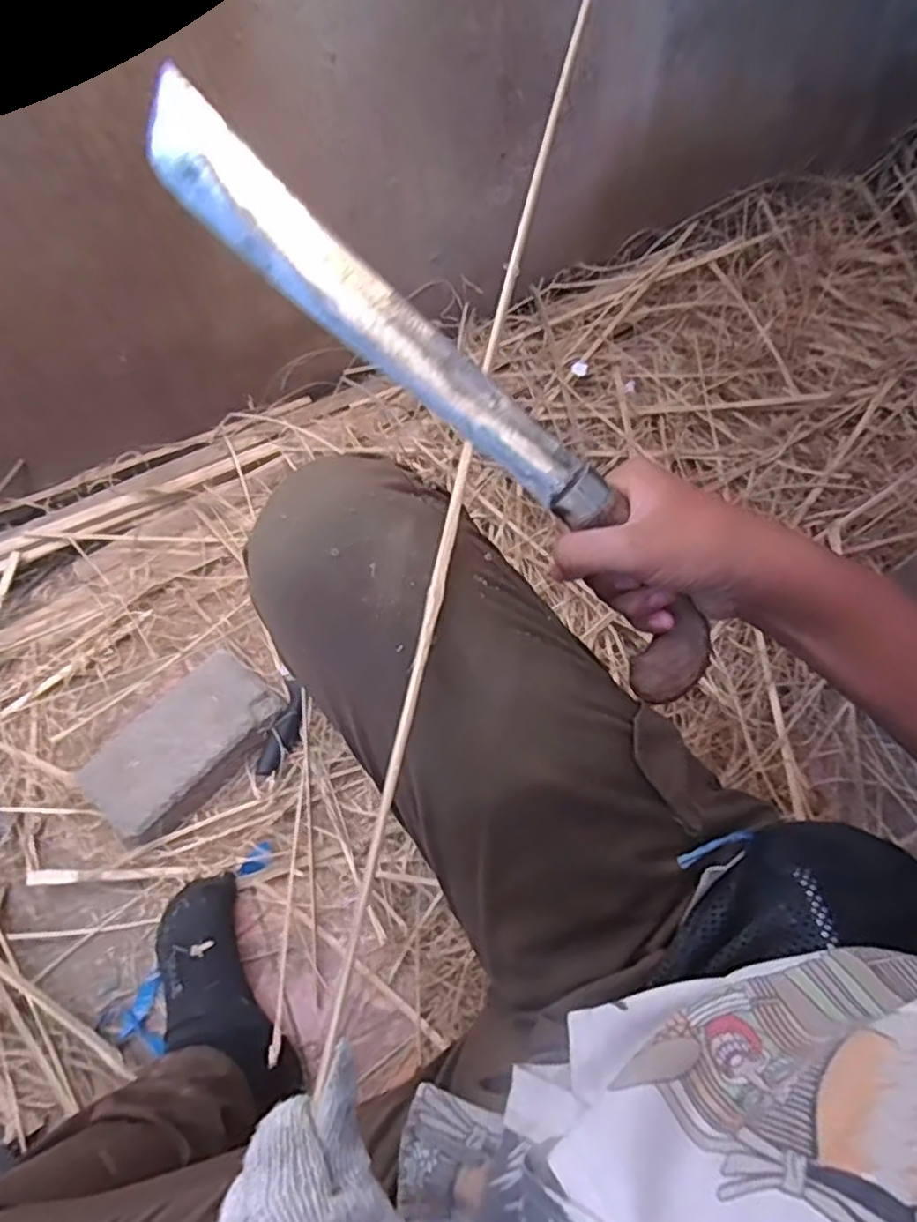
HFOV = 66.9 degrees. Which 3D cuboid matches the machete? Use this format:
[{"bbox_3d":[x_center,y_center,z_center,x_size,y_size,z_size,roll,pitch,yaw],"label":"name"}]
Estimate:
[{"bbox_3d":[0.006,-0.093,0.353,0.376,0.023,0.057,43,71,-16],"label":"machete"}]

